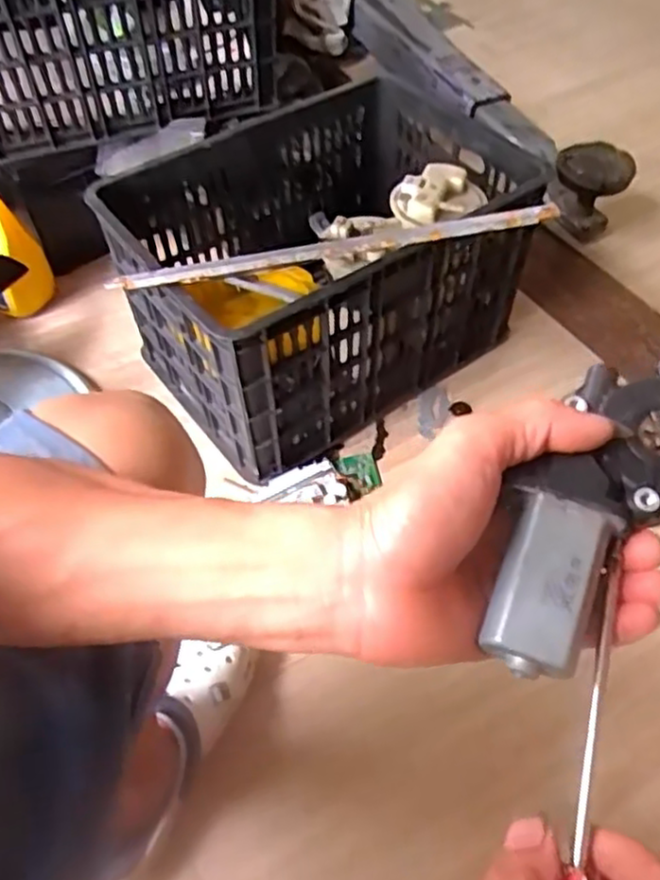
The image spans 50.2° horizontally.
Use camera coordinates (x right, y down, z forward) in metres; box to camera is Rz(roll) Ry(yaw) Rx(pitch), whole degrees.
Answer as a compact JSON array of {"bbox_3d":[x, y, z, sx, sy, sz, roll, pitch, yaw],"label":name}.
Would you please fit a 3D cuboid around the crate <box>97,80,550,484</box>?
[{"bbox_3d":[-0.004,-0.259,0.991,0.524,0.230,0.395,-28,58,-18],"label":"crate"}]

